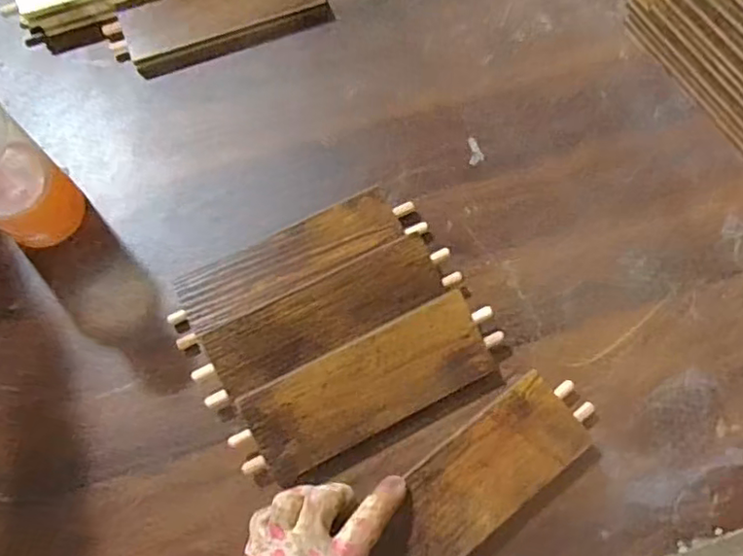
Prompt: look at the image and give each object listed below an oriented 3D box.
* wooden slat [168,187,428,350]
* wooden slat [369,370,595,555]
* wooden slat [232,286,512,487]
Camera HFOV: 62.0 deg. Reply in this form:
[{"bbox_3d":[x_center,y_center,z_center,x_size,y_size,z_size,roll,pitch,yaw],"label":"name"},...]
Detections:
[{"bbox_3d":[-0.060,-0.016,0.479,0.199,0.018,0.053,-25,76,-9],"label":"wooden slat"},{"bbox_3d":[0.072,0.142,0.426,0.191,0.008,0.067,-40,78,-13],"label":"wooden slat"},{"bbox_3d":[-0.001,0.078,0.447,0.194,0.023,0.065,-26,76,-9],"label":"wooden slat"}]

